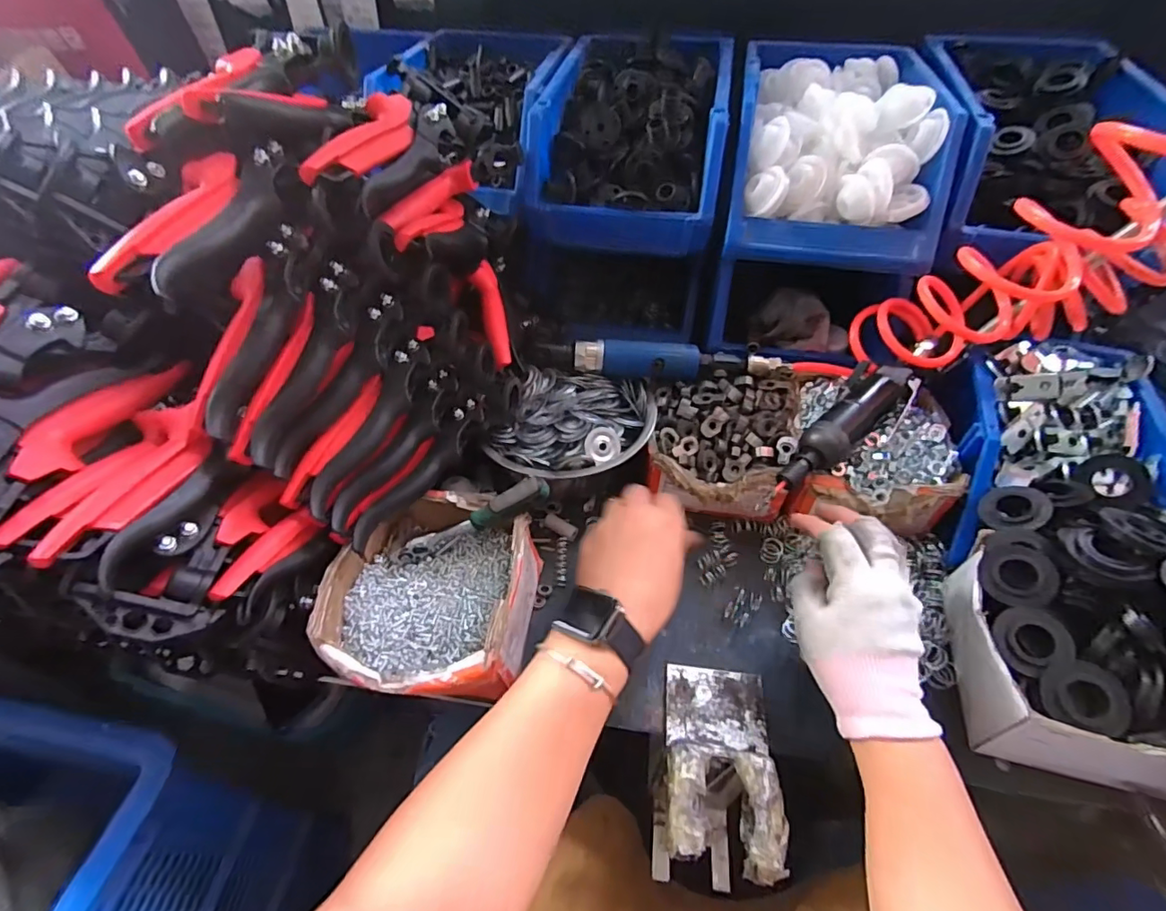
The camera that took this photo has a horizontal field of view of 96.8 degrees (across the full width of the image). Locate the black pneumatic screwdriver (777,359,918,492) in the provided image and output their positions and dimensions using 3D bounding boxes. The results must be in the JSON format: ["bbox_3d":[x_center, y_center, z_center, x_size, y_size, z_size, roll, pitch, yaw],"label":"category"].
[{"bbox_3d":[0.239,-0.028,0.470,0.047,0.038,0.175,36,58,28],"label":"black pneumatic screwdriver"}]

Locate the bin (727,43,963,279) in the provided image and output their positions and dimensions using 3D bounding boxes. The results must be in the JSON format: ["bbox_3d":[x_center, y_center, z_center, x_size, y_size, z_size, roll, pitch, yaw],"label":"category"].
[{"bbox_3d":[0.271,-0.348,0.576,0.194,0.123,0.328,9,49,8],"label":"bin"}]

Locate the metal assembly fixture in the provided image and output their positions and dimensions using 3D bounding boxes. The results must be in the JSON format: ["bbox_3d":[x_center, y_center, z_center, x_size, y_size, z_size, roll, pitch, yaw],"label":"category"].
[{"bbox_3d":[0.093,0.214,0.363,0.080,0.028,0.135,6,49,5],"label":"metal assembly fixture"}]

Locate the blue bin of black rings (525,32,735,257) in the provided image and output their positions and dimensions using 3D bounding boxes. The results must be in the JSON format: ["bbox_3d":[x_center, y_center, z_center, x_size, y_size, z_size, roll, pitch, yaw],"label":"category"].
[{"bbox_3d":[0.063,-0.383,0.612,0.198,0.127,0.328,8,49,7],"label":"blue bin of black rings"}]

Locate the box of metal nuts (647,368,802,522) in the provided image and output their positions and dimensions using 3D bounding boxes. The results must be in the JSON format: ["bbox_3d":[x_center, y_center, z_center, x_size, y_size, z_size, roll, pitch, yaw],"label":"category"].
[{"bbox_3d":[0.140,-0.015,0.523,0.136,0.075,0.162,10,49,9],"label":"box of metal nuts"}]

